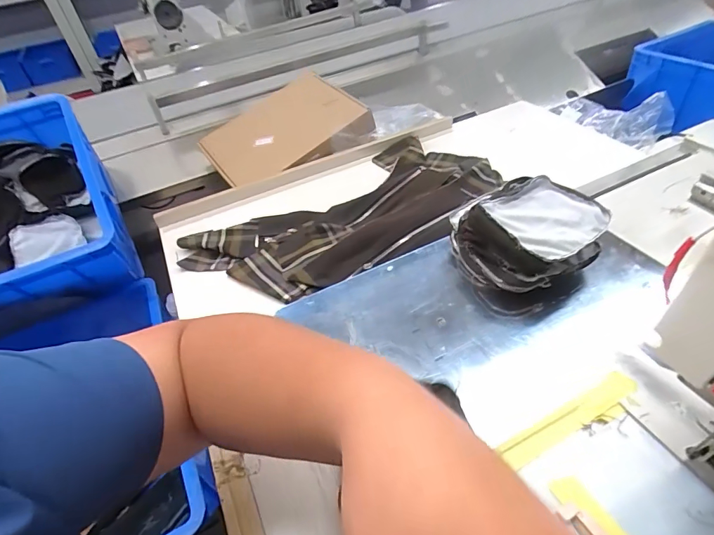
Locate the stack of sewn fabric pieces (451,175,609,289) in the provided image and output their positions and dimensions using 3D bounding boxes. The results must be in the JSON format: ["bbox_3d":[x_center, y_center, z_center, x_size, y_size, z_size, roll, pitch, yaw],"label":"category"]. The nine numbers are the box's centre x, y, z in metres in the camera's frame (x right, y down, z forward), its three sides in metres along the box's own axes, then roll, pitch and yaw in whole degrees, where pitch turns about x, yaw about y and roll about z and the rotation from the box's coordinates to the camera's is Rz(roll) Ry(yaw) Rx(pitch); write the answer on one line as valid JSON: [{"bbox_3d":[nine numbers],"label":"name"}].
[{"bbox_3d":[0.219,-0.041,0.526,0.162,0.086,0.144,-15,44,-8],"label":"stack of sewn fabric pieces"}]

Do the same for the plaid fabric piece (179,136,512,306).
[{"bbox_3d":[-0.003,-0.088,0.661,0.497,0.020,0.256,-28,47,-20],"label":"plaid fabric piece"}]

